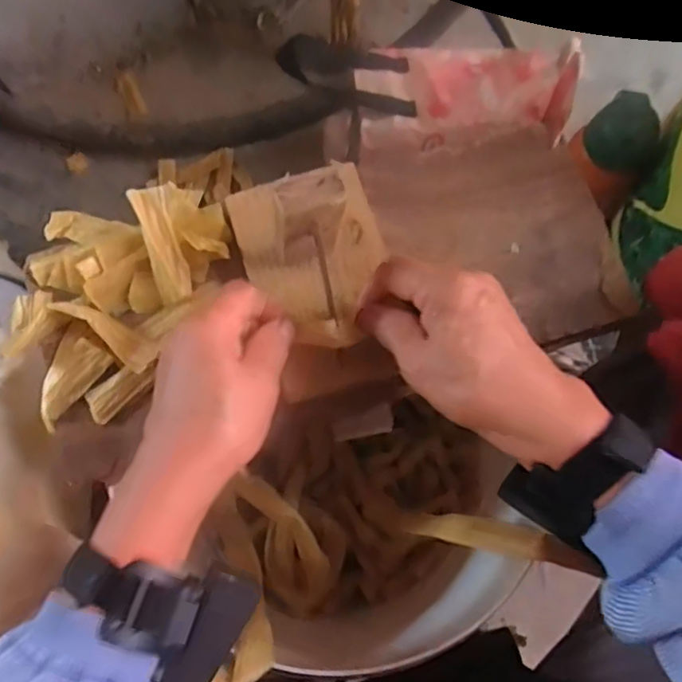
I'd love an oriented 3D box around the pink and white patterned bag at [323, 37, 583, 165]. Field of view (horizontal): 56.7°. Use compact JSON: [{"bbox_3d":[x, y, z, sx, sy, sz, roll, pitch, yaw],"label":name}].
[{"bbox_3d":[0.120,-0.265,0.677,0.278,0.033,0.145,-7,76,-2],"label":"pink and white patterned bag"}]

